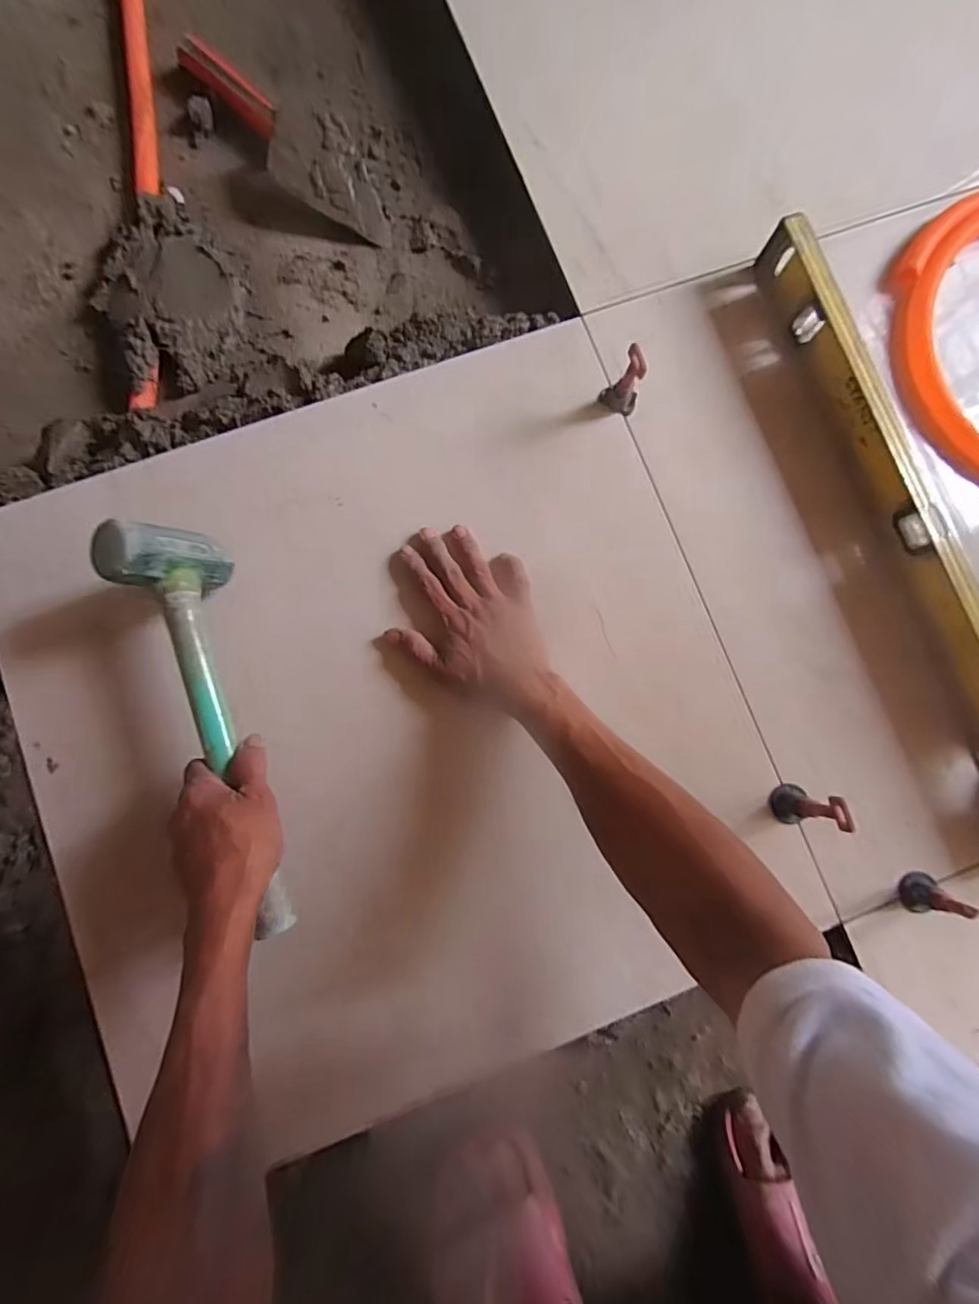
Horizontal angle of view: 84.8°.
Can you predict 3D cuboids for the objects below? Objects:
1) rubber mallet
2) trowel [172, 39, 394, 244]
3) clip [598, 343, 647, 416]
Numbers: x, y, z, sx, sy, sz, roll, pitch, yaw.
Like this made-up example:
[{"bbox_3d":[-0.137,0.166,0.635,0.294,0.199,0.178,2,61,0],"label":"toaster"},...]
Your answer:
[{"bbox_3d":[-0.213,0.056,0.408,0.067,0.081,0.313,-17,86,-4],"label":"rubber mallet"},{"bbox_3d":[-0.215,-0.546,0.560,0.086,0.049,0.301,-39,85,-6],"label":"trowel"},{"bbox_3d":[0.120,-0.238,0.470,0.033,0.061,0.021,16,83,0],"label":"clip"}]

